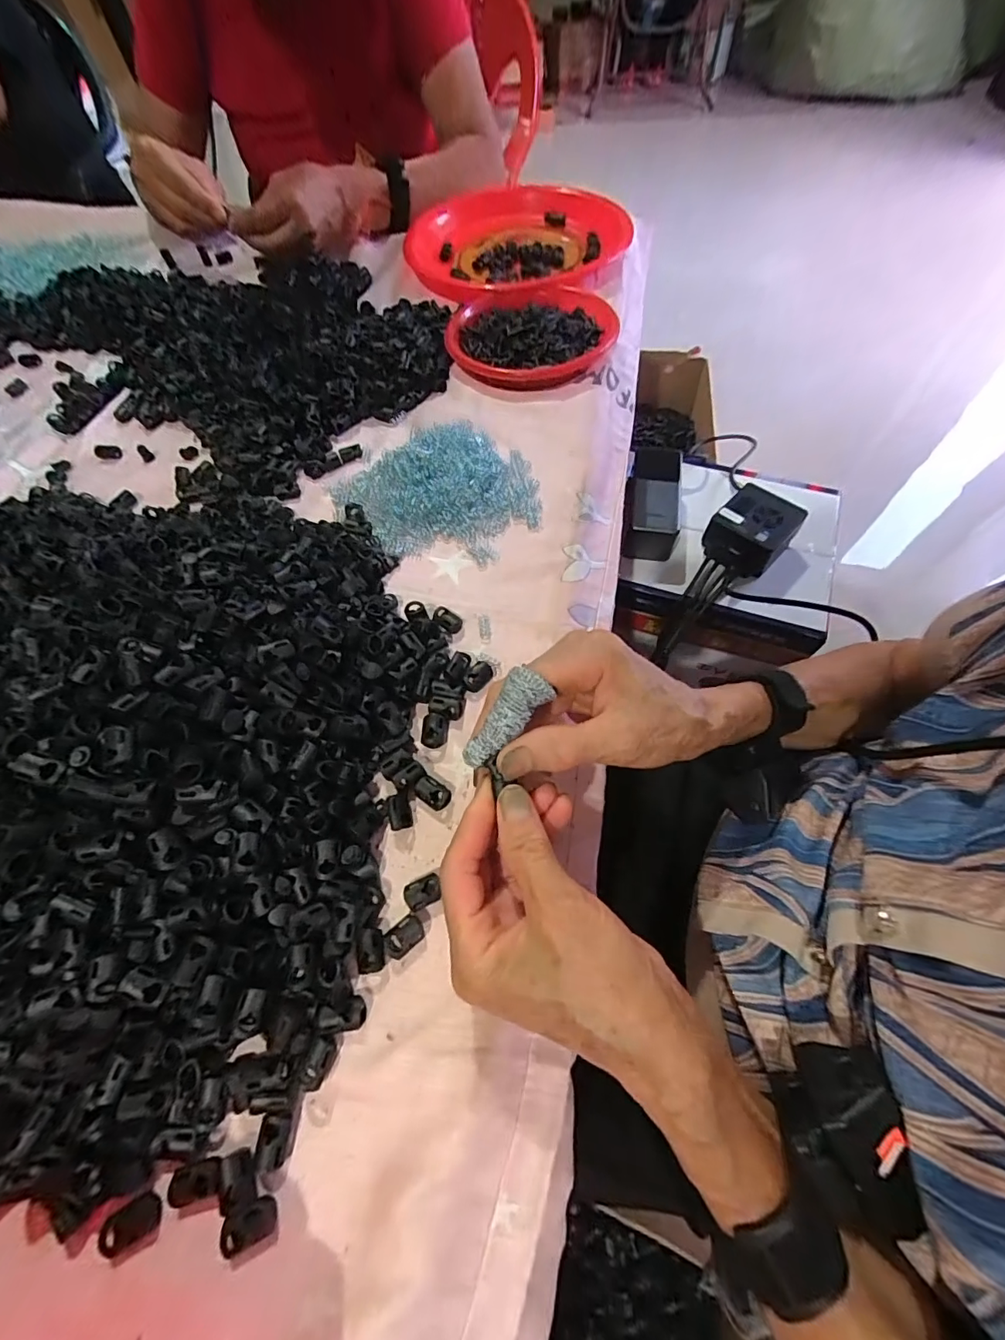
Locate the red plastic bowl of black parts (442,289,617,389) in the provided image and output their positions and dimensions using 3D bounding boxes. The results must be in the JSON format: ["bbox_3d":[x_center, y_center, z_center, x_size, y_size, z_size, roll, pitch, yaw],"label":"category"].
[{"bbox_3d":[0.028,-0.327,0.476,0.157,0.030,0.157,-2,62,2],"label":"red plastic bowl of black parts"}]

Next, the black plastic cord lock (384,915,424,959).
[{"bbox_3d":[-0.050,0.136,0.250,0.019,0.006,0.013,-34,66,-15],"label":"black plastic cord lock"}]

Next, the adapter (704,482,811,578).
[{"bbox_3d":[0.275,-0.151,0.542,0.075,0.052,0.087,40,71,21],"label":"adapter"}]

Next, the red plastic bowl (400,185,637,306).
[{"bbox_3d":[0.013,-0.500,0.583,0.225,0.044,0.238,-1,62,2],"label":"red plastic bowl"}]

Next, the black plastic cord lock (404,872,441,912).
[{"bbox_3d":[-0.042,0.118,0.260,0.019,0.008,0.014,-23,63,-10],"label":"black plastic cord lock"}]

